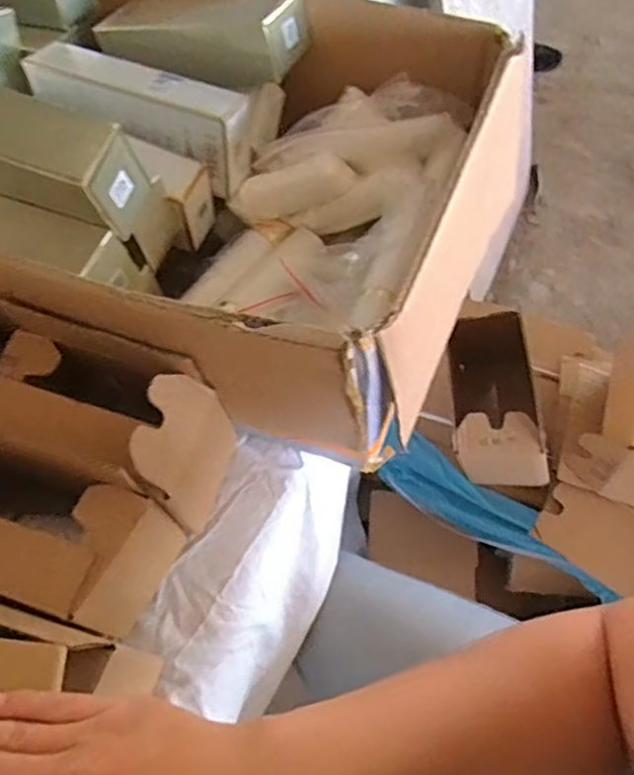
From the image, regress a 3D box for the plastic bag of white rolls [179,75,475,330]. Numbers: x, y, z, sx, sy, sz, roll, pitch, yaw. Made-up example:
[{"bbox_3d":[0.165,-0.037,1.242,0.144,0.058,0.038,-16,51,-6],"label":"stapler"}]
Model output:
[{"bbox_3d":[0.011,-0.176,0.560,0.197,0.101,0.225,17,63,13],"label":"plastic bag of white rolls"}]

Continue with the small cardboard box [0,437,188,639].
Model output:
[{"bbox_3d":[-0.214,0.110,0.461,0.177,0.127,0.086,12,62,11],"label":"small cardboard box"}]

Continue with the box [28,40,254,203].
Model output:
[{"bbox_3d":[-0.161,-0.252,0.570,0.202,0.081,0.057,22,64,16],"label":"box"}]

